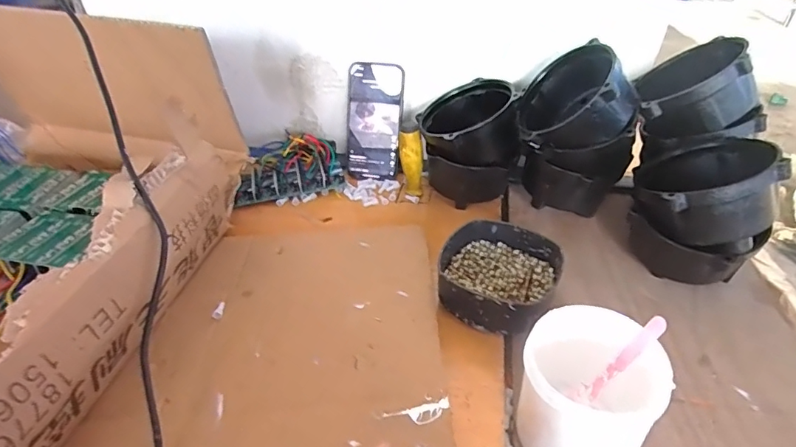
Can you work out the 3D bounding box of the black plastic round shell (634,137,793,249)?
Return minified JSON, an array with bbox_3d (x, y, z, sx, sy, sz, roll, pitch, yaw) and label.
[{"bbox_3d":[0.320,-0.041,0.500,0.123,0.066,0.145,-17,26,23],"label":"black plastic round shell"}]

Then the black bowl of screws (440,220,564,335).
[{"bbox_3d":[0.104,0.053,0.503,0.117,0.039,0.126,-1,38,0],"label":"black bowl of screws"}]

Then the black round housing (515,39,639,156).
[{"bbox_3d":[0.212,-0.140,0.561,0.077,0.129,0.136,32,22,-23],"label":"black round housing"}]

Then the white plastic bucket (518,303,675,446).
[{"bbox_3d":[0.140,0.132,0.358,0.093,0.099,0.091,-1,38,0],"label":"white plastic bucket"}]

